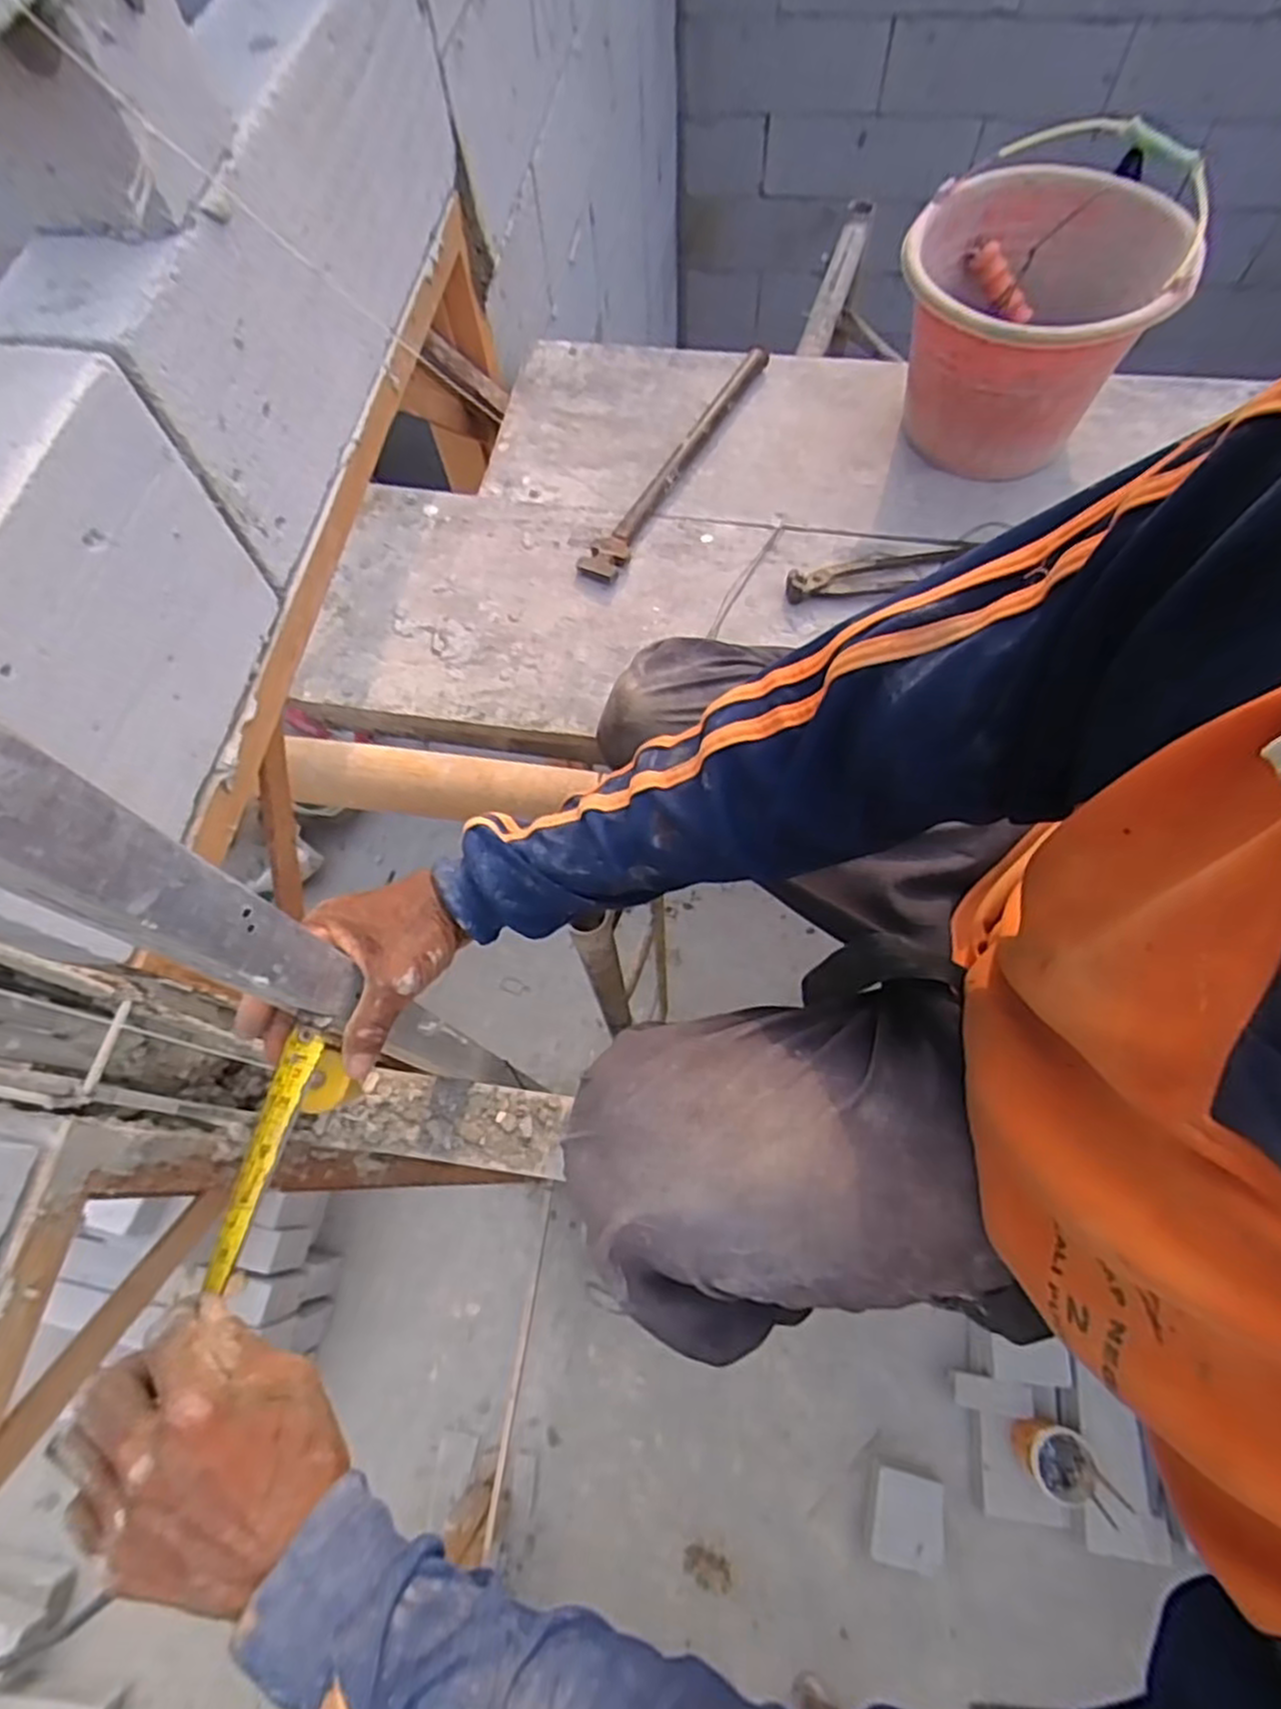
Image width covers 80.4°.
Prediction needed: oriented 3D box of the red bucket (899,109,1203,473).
[{"bbox_3d":[0.408,-0.564,0.817,0.248,0.208,0.302,19,68,10],"label":"red bucket"}]

